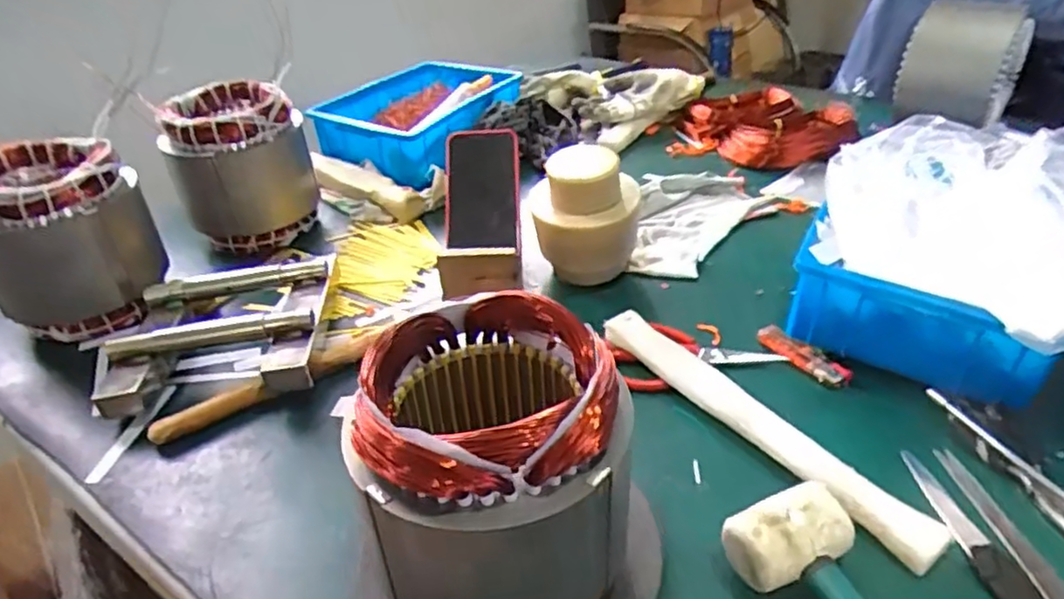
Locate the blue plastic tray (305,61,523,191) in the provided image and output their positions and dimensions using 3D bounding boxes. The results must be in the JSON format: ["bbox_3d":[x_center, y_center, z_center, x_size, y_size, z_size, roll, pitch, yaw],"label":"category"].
[{"bbox_3d":[-0.166,-0.265,0.988,0.236,0.074,0.295,9,37,18],"label":"blue plastic tray"}]

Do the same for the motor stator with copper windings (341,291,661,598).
[{"bbox_3d":[-0.025,0.120,0.392,0.152,0.188,0.154,-3,35,2],"label":"motor stator with copper windings"}]

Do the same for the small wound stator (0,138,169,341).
[{"bbox_3d":[-0.453,-0.061,0.663,0.143,0.153,0.125,-27,41,-29],"label":"small wound stator"}]

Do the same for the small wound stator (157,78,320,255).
[{"bbox_3d":[-0.331,-0.150,0.783,0.139,0.154,0.121,-8,35,-5],"label":"small wound stator"}]

